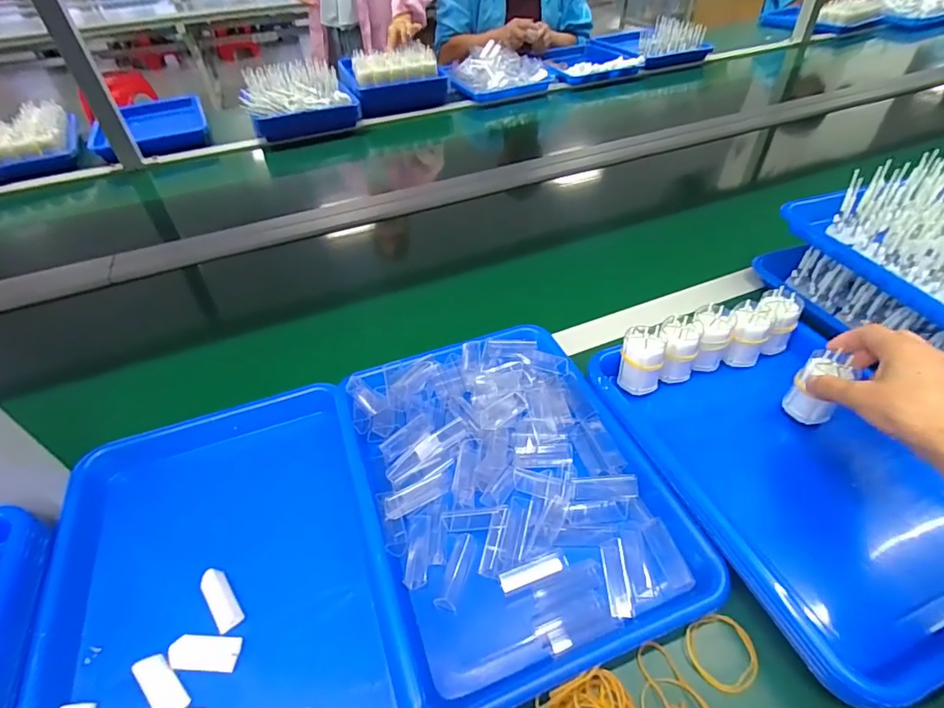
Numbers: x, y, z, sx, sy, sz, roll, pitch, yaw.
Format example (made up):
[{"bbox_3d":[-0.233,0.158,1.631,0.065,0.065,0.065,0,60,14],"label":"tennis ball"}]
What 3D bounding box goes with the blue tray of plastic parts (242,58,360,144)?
[{"bbox_3d":[-0.444,-0.646,1.218,0.247,0.090,0.314,-20,46,-17],"label":"blue tray of plastic parts"}]

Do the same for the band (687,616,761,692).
[{"bbox_3d":[0.179,0.212,0.346,0.048,0.008,0.047,-1,46,1],"label":"band"}]

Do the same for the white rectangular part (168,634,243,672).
[{"bbox_3d":[-0.191,0.214,0.347,0.044,0.015,0.022,0,44,3],"label":"white rectangular part"}]

